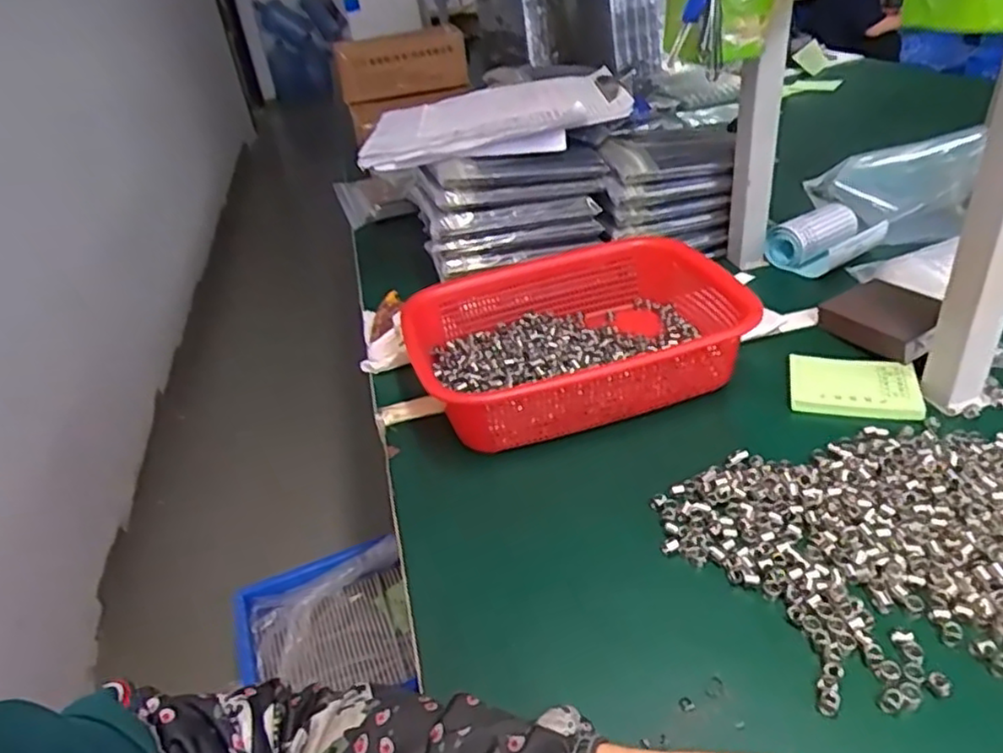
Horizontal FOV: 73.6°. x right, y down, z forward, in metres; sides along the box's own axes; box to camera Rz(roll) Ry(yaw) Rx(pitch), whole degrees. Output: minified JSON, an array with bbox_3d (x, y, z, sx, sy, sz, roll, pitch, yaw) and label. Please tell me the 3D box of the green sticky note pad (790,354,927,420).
[{"bbox_3d":[0.289,0.008,0.551,0.096,0.009,0.073,5,35,18],"label":"green sticky note pad"}]

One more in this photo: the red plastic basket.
[{"bbox_3d":[0.078,-0.037,0.606,0.296,0.071,0.210,-13,34,-8],"label":"red plastic basket"}]

